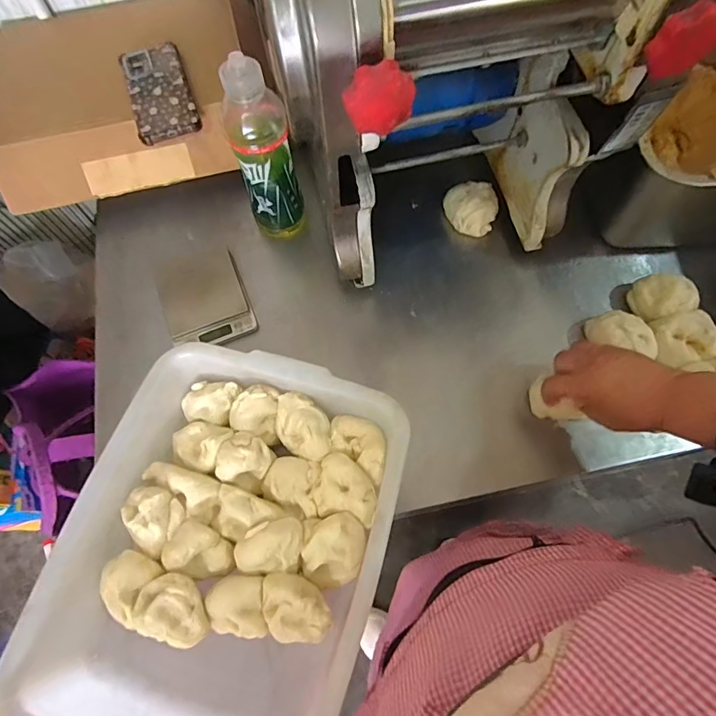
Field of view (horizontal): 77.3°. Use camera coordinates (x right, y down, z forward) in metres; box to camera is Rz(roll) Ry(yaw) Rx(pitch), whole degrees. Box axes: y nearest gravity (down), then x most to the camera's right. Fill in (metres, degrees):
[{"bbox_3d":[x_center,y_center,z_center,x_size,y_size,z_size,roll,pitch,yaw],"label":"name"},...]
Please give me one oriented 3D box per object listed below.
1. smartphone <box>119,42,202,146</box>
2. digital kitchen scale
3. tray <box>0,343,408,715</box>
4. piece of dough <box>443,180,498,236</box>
[{"bbox_3d":[-0.262,-0.352,0.592,0.079,0.012,0.166,-19,70,-5],"label":"smartphone"},{"bbox_3d":[-0.200,-0.079,0.582,0.103,0.016,0.142,-22,69,-7],"label":"digital kitchen scale"},{"bbox_3d":[-0.119,0.179,0.431,0.270,0.107,0.348,15,70,8],"label":"tray"},{"bbox_3d":[0.151,-0.201,0.607,0.068,0.042,0.066,-1,68,2],"label":"piece of dough"}]

